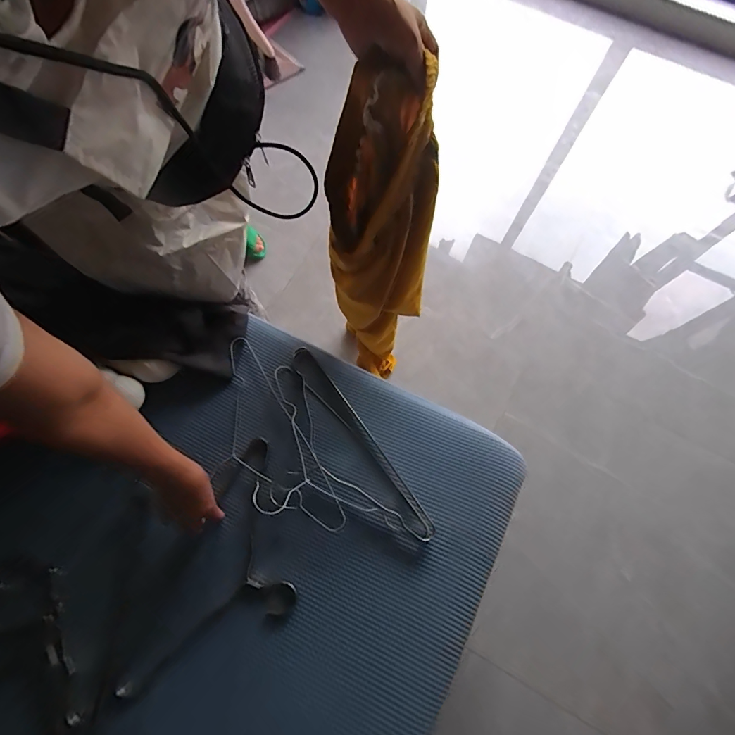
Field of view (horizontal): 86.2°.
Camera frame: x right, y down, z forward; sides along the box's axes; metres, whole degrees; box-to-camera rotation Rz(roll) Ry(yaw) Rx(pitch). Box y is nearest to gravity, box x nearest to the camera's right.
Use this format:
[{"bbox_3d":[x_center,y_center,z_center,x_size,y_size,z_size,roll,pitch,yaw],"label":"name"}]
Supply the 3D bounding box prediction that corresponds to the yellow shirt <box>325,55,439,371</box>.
[{"bbox_3d":[0.013,-0.164,0.780,0.173,0.769,0.088,16,66,5],"label":"yellow shirt"}]

